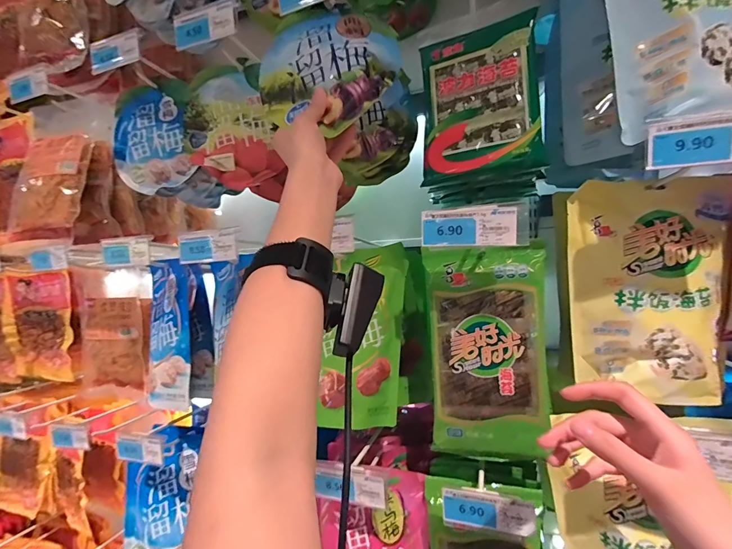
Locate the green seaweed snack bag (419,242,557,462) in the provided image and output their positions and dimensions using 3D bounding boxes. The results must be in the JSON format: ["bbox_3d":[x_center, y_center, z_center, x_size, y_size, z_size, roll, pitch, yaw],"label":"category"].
[{"bbox_3d":[0.146,0.087,0.424,0.136,0.237,0.035,-1,3,12],"label":"green seaweed snack bag"}]

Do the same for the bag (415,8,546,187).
[{"bbox_3d":[0.140,-0.213,0.437,0.142,0.181,0.028,0,4,28],"label":"bag"}]

